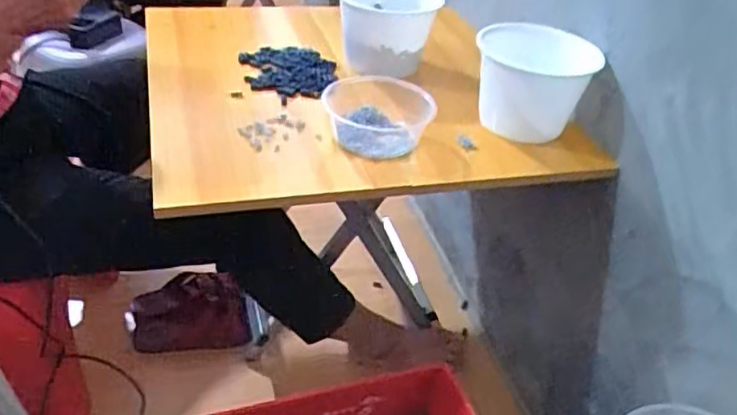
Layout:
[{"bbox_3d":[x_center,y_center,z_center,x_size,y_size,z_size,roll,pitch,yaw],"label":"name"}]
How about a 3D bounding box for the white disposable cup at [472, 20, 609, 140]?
[{"bbox_3d":[0.218,-0.160,0.854,0.157,0.142,0.127,15,38,11],"label":"white disposable cup"}]

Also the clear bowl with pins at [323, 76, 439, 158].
[{"bbox_3d":[0.014,-0.127,0.857,0.140,0.077,0.139,4,38,-3],"label":"clear bowl with pins"}]

